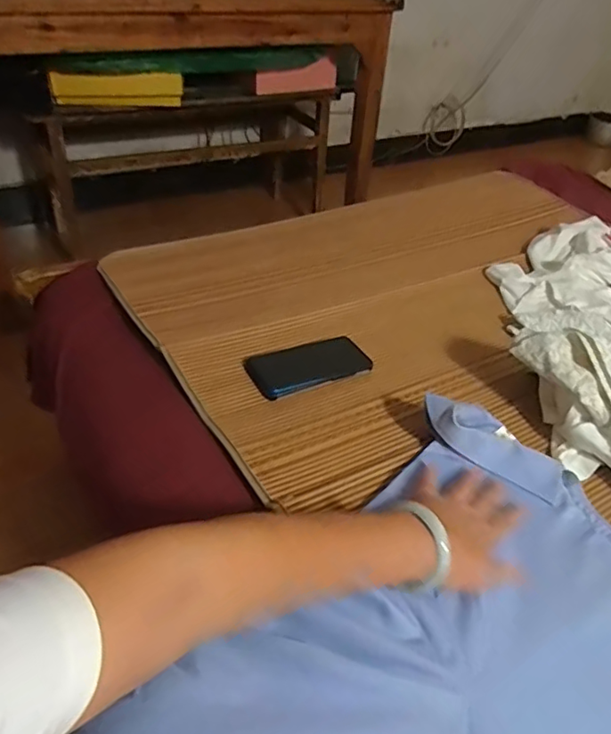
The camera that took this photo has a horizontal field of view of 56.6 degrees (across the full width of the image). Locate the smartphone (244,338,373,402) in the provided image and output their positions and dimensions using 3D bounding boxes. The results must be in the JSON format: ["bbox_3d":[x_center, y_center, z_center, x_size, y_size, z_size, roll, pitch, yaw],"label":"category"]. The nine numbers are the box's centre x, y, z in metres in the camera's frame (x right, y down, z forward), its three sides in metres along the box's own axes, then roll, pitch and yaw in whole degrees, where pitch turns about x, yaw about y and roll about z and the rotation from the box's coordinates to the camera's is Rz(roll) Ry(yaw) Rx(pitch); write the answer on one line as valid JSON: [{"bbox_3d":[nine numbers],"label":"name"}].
[{"bbox_3d":[0.005,-0.004,0.771,0.165,0.006,0.085,-14,43,-23],"label":"smartphone"}]

